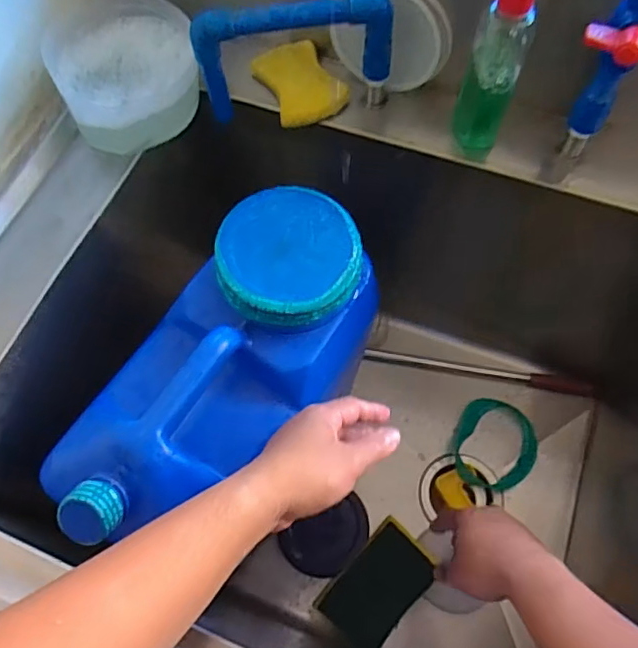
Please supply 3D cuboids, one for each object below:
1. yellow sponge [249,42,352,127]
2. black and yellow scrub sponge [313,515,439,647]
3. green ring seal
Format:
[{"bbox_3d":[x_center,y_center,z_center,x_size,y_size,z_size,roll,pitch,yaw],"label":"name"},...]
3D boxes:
[{"bbox_3d":[-0.021,-0.253,0.582,0.070,0.027,0.098,-25,67,-10],"label":"yellow sponge"},{"bbox_3d":[0.078,0.332,0.719,0.091,0.035,0.143,40,72,18],"label":"black and yellow scrub sponge"},{"bbox_3d":[0.255,0.172,0.807,0.112,0.030,0.131,13,66,7],"label":"green ring seal"}]

